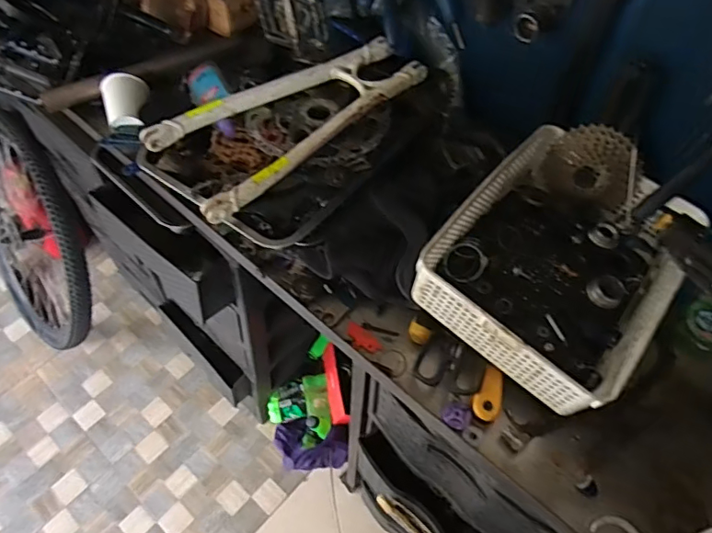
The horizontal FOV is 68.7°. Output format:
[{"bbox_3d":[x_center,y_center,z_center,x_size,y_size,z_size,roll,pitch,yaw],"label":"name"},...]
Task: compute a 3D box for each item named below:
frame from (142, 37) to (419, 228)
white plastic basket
[{"bbox_3d":[-0.088,-0.217,0.713,0.376,0.029,0.172,-38,64,-24],"label":"frame"},{"bbox_3d":[0.256,-0.011,0.650,0.249,0.092,0.320,34,61,20],"label":"white plastic basket"}]

